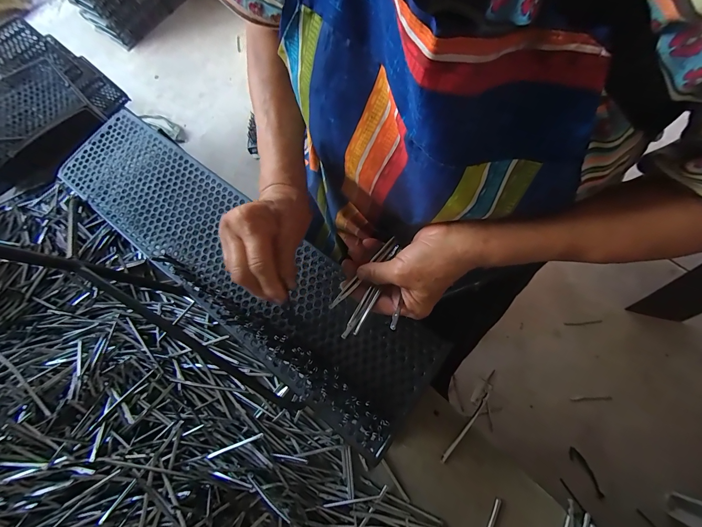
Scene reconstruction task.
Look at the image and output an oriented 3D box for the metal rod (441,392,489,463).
[{"bbox_3d":[0.145,0.206,0.379,0.007,0.007,0.100,39,74,16],"label":"metal rod"}]

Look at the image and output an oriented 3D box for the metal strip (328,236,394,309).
[{"bbox_3d":[0.013,0.008,0.322,0.005,0.004,0.106,37,73,16],"label":"metal strip"}]

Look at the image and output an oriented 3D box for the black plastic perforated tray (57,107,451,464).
[{"bbox_3d":[-0.177,-0.021,0.393,0.592,0.027,0.151,36,74,16],"label":"black plastic perforated tray"}]

